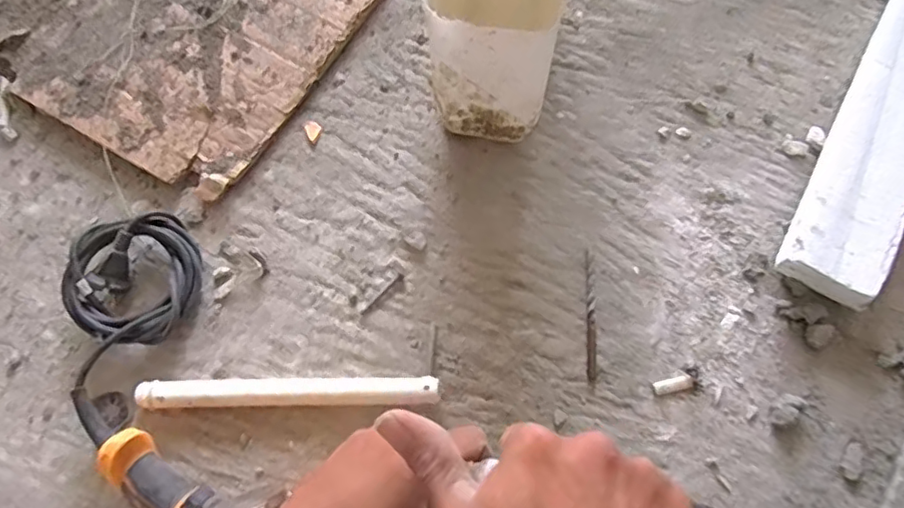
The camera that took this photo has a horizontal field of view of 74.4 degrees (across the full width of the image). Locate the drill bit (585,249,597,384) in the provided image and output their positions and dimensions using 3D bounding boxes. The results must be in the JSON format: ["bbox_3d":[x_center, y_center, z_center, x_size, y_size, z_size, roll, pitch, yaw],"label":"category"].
[{"bbox_3d":[0.120,0.052,0.515,0.009,0.007,0.114,3,71,2],"label":"drill bit"}]

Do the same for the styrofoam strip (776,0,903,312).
[{"bbox_3d":[0.396,-0.116,0.546,0.074,0.045,0.367,30,74,11],"label":"styrofoam strip"}]

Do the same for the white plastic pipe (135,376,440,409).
[{"bbox_3d":[-0.131,0.113,0.482,0.237,0.024,0.022,-1,71,1],"label":"white plastic pipe"}]

